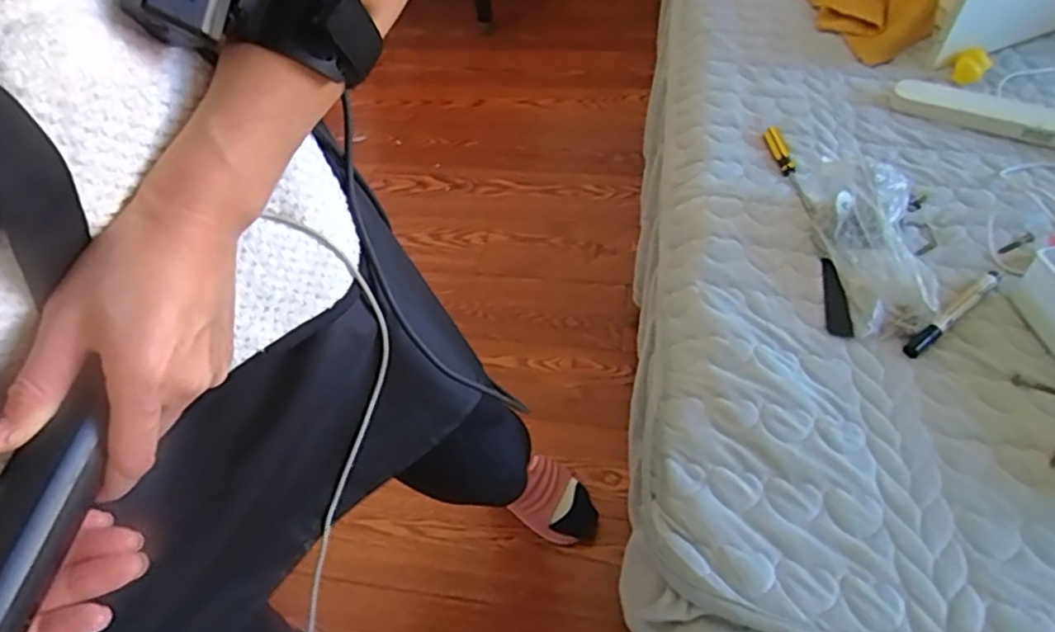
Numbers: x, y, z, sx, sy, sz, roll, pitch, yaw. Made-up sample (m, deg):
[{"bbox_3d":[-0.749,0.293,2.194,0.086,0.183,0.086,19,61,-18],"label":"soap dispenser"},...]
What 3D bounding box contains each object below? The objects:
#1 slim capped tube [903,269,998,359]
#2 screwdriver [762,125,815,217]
[{"bbox_3d":[0.402,-0.005,0.609,0.136,0.021,0.015,-32,57,-19],"label":"slim capped tube"},{"bbox_3d":[0.298,-0.168,0.735,0.014,0.015,0.145,-8,52,-2],"label":"screwdriver"}]

